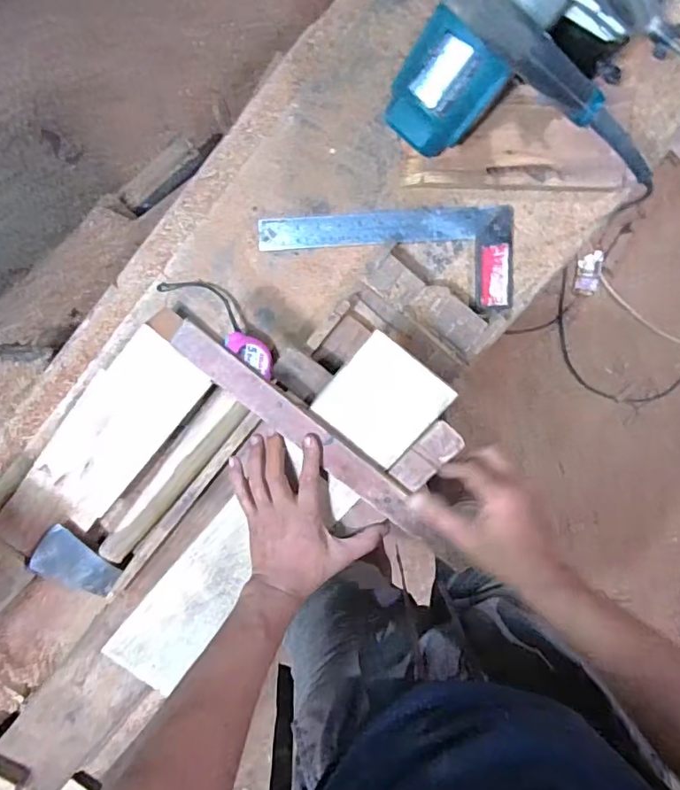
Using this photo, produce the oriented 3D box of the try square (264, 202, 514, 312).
[{"bbox_3d":[0.058,-0.163,0.634,0.305,0.015,0.117,-2,102,4],"label":"try square"}]

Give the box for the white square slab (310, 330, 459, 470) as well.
[{"bbox_3d":[0.044,0.007,0.530,0.105,0.007,0.107,40,109,-2],"label":"white square slab"}]

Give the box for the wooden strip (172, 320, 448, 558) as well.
[{"bbox_3d":[-0.023,0.047,0.533,0.344,0.021,0.039,40,90,-8],"label":"wooden strip"}]

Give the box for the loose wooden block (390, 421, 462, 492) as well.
[{"bbox_3d":[0.092,0.065,0.537,0.036,0.008,0.081,38,110,-8],"label":"loose wooden block"}]

